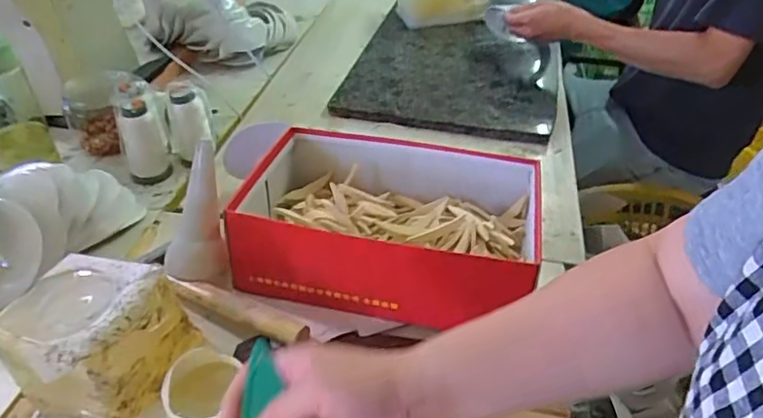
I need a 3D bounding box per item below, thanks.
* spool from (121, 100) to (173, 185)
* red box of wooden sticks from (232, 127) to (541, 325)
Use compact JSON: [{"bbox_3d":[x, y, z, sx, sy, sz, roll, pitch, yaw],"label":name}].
[{"bbox_3d":[-0.339,-0.097,0.836,0.058,0.109,0.051,-14,41,-18],"label":"spool"},{"bbox_3d":[0.011,0.016,0.675,0.310,0.125,0.213,9,40,10],"label":"red box of wooden sticks"}]

